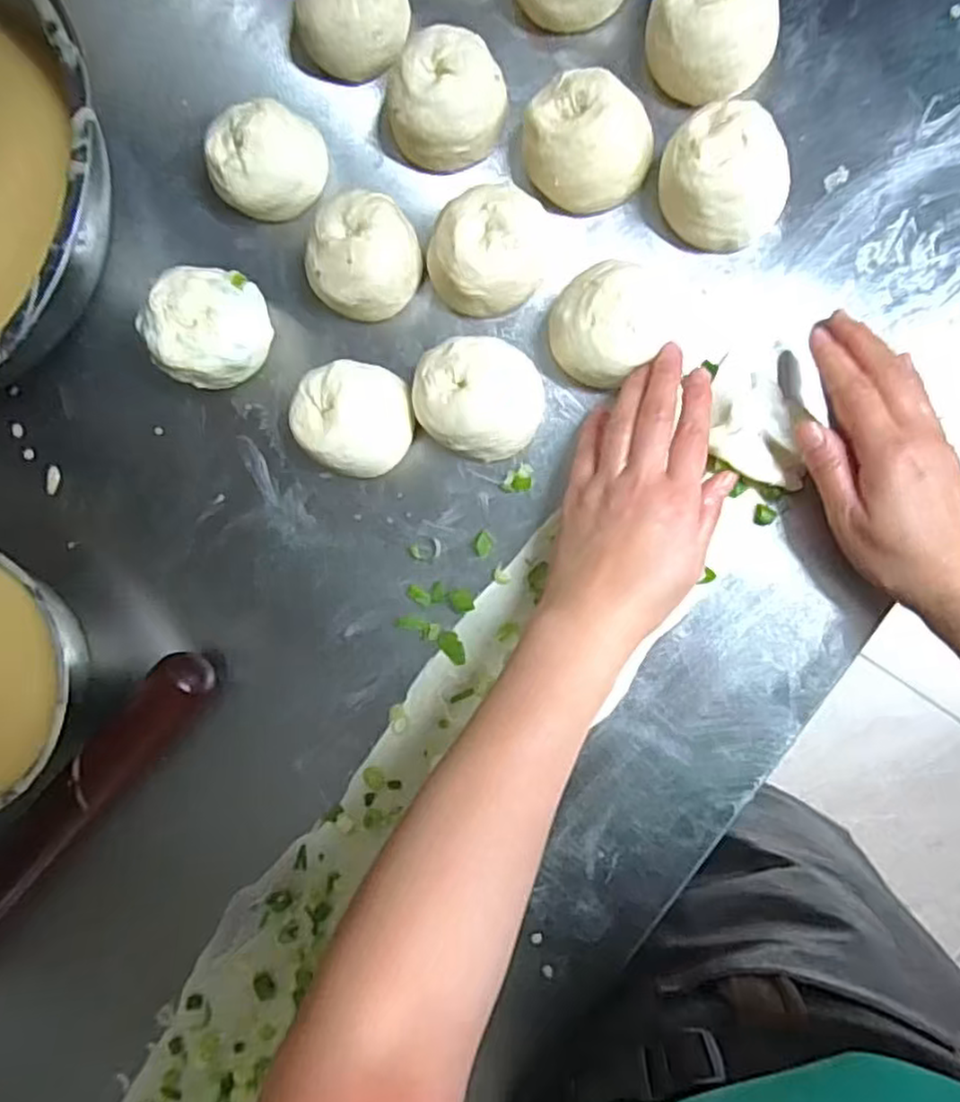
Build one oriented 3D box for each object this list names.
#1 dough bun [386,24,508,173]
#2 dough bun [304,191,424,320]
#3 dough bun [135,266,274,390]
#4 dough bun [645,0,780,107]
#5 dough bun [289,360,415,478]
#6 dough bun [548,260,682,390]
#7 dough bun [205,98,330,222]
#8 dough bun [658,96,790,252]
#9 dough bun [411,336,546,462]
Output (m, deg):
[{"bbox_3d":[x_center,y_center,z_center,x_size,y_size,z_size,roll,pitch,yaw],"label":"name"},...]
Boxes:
[{"bbox_3d":[-0.020,-0.275,0.439,0.070,0.044,0.064,0,88,9],"label":"dough bun"},{"bbox_3d":[-0.073,-0.183,0.445,0.068,0.047,0.071,0,88,9],"label":"dough bun"},{"bbox_3d":[-0.170,-0.138,0.450,0.071,0.062,0.067,-3,88,9],"label":"dough bun"},{"bbox_3d":[0.136,-0.305,0.417,0.068,0.045,0.067,0,88,9],"label":"dough bun"},{"bbox_3d":[-0.077,-0.080,0.441,0.066,0.049,0.064,0,88,9],"label":"dough bun"},{"bbox_3d":[0.075,-0.128,0.405,0.069,0.045,0.064,0,88,9],"label":"dough bun"},{"bbox_3d":[-0.138,-0.247,0.456,0.070,0.049,0.059,-6,87,9],"label":"dough bun"},{"bbox_3d":[0.143,-0.214,0.411,0.067,0.048,0.067,0,88,9],"label":"dough bun"},{"bbox_3d":[0.000,-0.091,0.430,0.072,0.044,0.066,0,88,9],"label":"dough bun"}]

